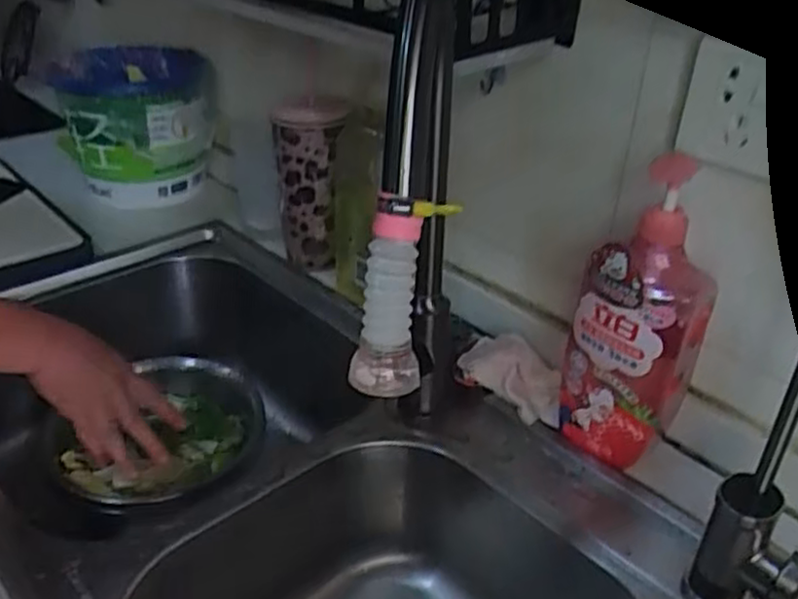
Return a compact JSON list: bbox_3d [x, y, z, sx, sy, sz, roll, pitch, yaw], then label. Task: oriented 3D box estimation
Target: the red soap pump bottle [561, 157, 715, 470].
[{"bbox_3d":[0.194,0.018,0.602,0.099,0.252,0.055,27,40,35],"label":"red soap pump bottle"}]

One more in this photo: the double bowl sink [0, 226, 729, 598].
[{"bbox_3d":[-0.150,0.192,0.716,0.423,0.192,0.756,-24,40,-35],"label":"double bowl sink"}]

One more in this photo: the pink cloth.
[{"bbox_3d":[0.116,0.076,0.719,0.103,0.029,0.078,46,53,9],"label":"pink cloth"}]

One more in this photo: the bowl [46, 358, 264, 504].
[{"bbox_3d":[-0.246,0.153,0.824,0.201,0.059,0.216,1,32,-1],"label":"bowl"}]

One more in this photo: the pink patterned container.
[{"bbox_3d":[-0.103,-0.134,0.878,0.084,0.203,0.090,2,32,1],"label":"pink patterned container"}]

